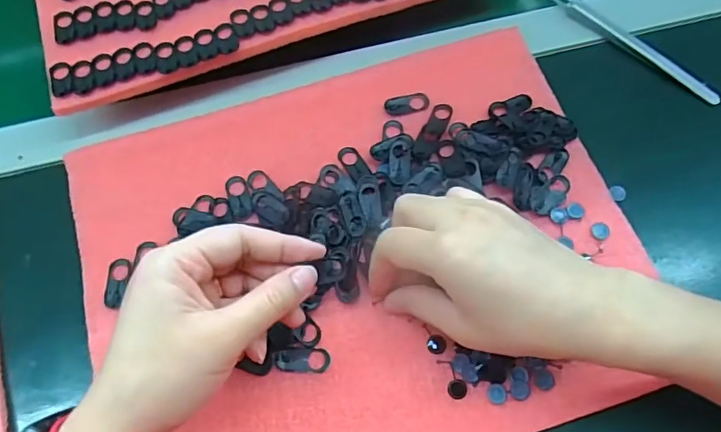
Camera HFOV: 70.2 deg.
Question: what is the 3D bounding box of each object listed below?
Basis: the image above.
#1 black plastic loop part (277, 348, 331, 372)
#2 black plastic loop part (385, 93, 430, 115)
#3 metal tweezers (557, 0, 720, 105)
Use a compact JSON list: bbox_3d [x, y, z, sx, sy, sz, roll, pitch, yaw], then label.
[{"bbox_3d":[-0.034,0.085,0.299,0.031,0.004,0.013,-2,67,2],"label":"black plastic loop part"},{"bbox_3d":[0.033,-0.080,0.364,0.031,0.004,0.015,-13,67,-3],"label":"black plastic loop part"},{"bbox_3d":[0.201,-0.134,0.389,0.155,0.008,0.012,42,75,18],"label":"metal tweezers"}]

